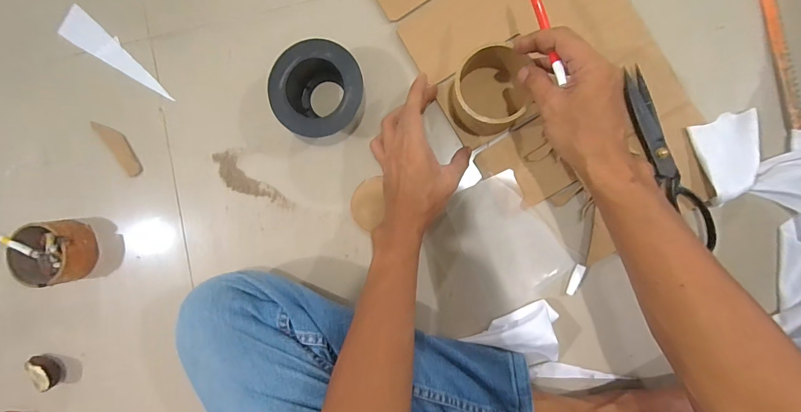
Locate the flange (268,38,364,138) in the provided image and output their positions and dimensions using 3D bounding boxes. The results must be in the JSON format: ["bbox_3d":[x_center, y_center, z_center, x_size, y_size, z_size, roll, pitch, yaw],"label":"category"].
[{"bbox_3d":[-0.095,-0.137,0.443,0.105,0.055,0.102,0,92,7],"label":"flange"}]

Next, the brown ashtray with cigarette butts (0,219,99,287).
[{"bbox_3d":[-0.461,0.061,0.492,0.091,0.049,0.083,-7,91,7],"label":"brown ashtray with cigarette butts"}]

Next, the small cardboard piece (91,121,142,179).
[{"bbox_3d":[-0.375,-0.080,0.496,0.025,0.005,0.091,-38,87,7],"label":"small cardboard piece"}]

